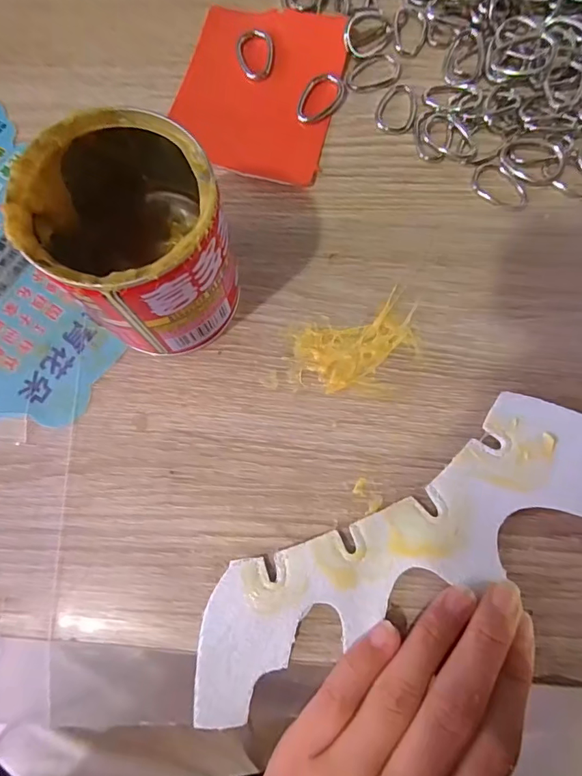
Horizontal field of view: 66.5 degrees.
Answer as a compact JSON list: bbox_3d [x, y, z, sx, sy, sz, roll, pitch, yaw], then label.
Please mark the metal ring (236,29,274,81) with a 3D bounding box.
[{"bbox_3d":[-0.018,-0.171,0.228,0.019,0.005,0.026,-10,77,-1],"label":"metal ring"}]

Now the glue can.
[{"bbox_3d":[-0.056,-0.052,0.169,0.066,0.073,0.067,0,77,1],"label":"glue can"}]

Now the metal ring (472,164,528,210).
[{"bbox_3d":[0.101,-0.097,0.213,0.019,0.004,0.029,-42,80,-7],"label":"metal ring"}]

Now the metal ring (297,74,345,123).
[{"bbox_3d":[0.014,-0.145,0.223,0.017,0.005,0.028,34,80,8],"label":"metal ring"}]

